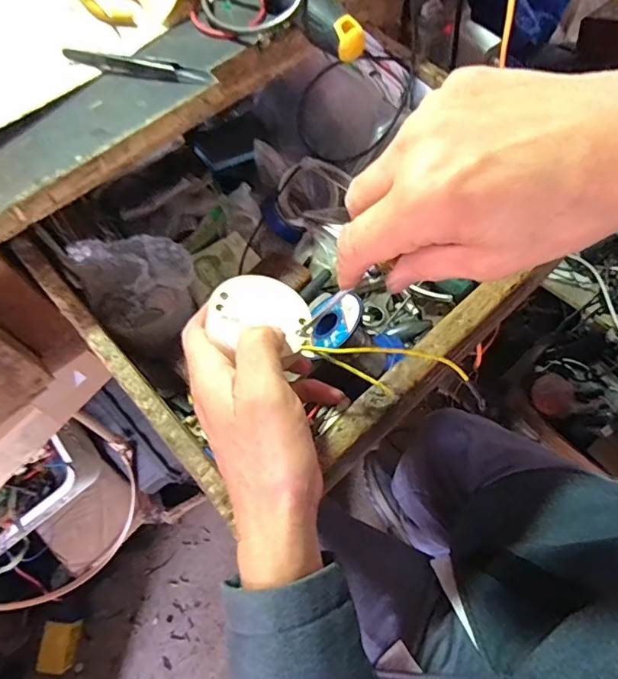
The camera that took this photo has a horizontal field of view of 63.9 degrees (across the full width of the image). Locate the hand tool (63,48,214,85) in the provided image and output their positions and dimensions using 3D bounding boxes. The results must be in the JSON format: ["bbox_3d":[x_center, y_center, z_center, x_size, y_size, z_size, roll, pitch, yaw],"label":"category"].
[{"bbox_3d":[-0.118,-0.189,0.341,0.100,0.009,0.015,10,64,6],"label":"hand tool"}]

